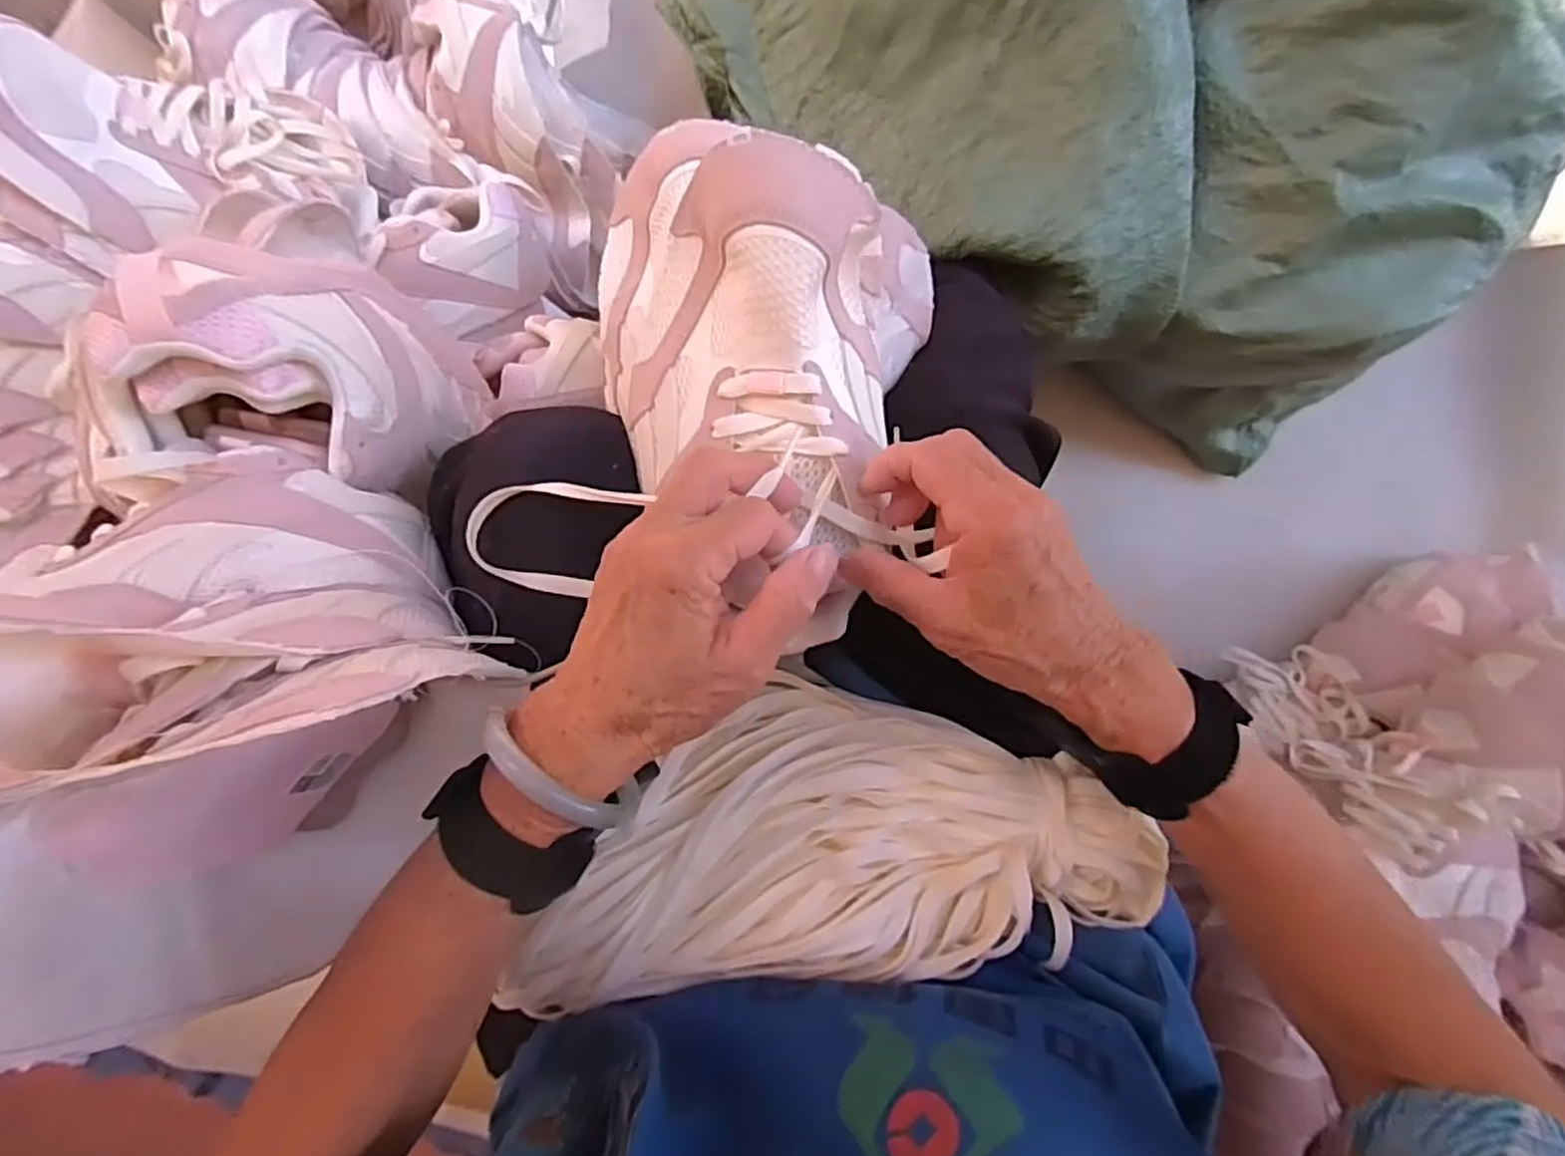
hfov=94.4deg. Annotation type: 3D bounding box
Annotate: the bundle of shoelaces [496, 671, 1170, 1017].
[{"bbox_3d":[0.029,0.131,0.363,0.301,0.079,0.135,-4,98,0],"label":"bundle of shoelaces"}]

